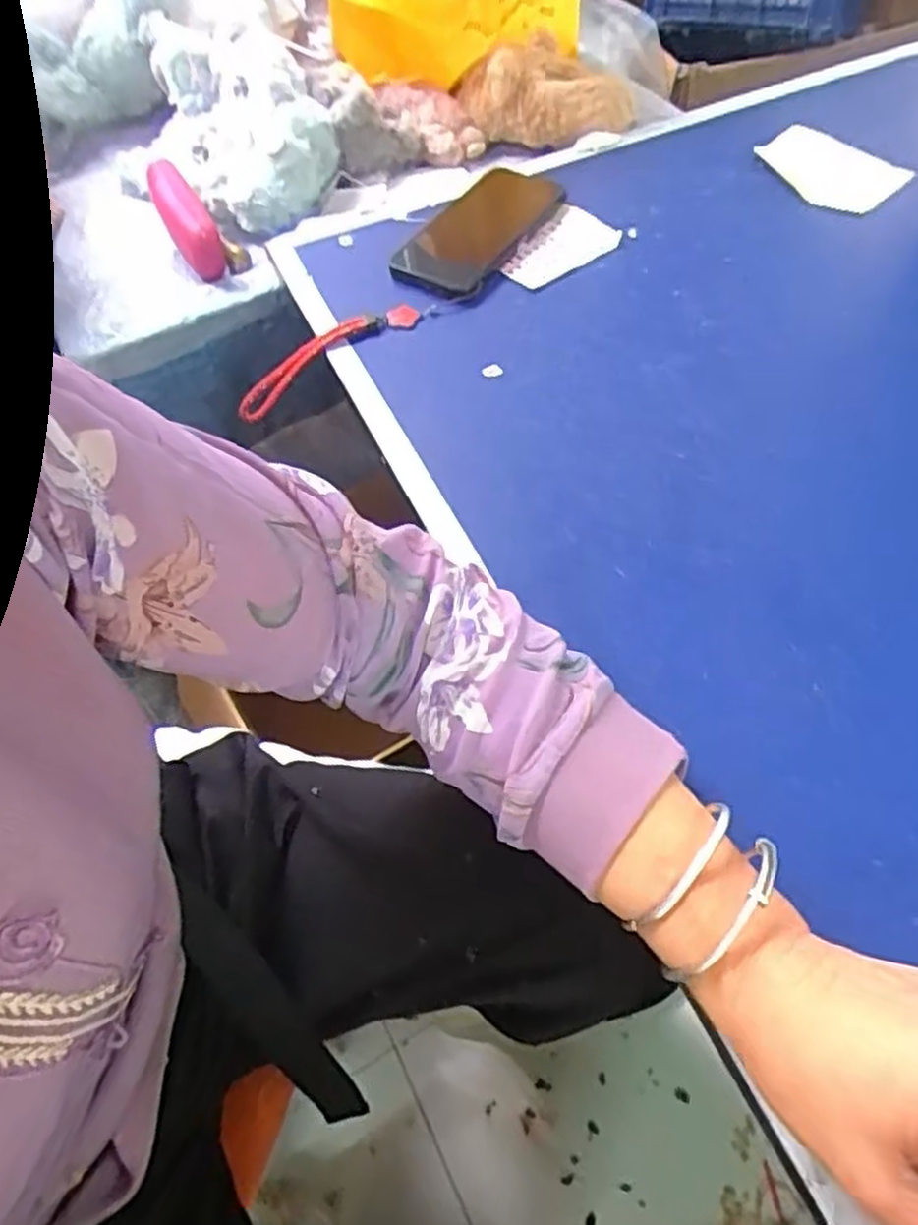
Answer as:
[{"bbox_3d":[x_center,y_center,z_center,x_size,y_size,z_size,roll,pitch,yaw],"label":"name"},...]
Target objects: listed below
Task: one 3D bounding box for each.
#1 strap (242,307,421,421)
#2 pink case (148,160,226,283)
[{"bbox_3d":[-0.109,-0.196,0.599,0.160,0.036,0.019,-27,56,13],"label":"strap"},{"bbox_3d":[-0.240,-0.346,0.682,0.036,0.026,0.129,-27,73,-13],"label":"pink case"}]

